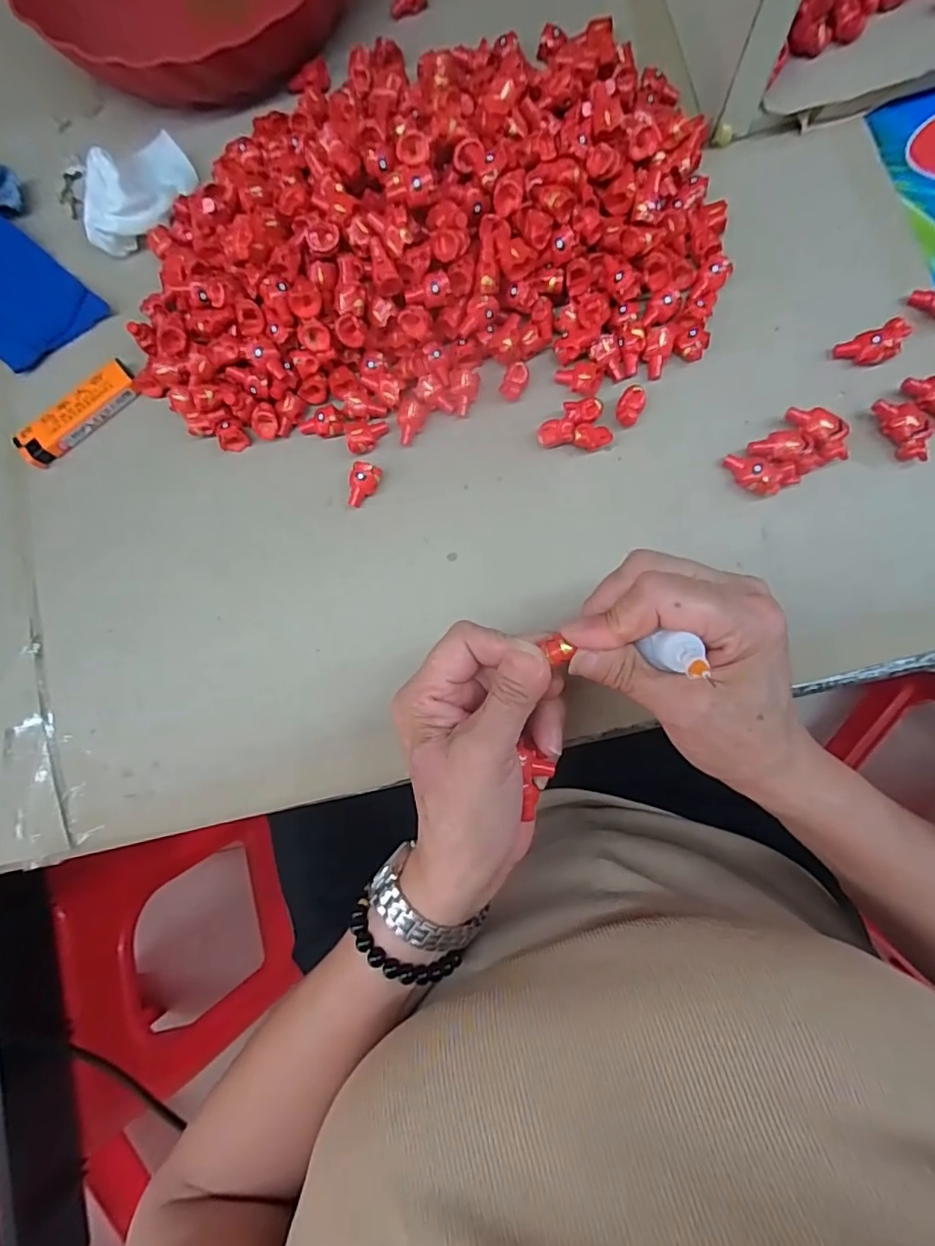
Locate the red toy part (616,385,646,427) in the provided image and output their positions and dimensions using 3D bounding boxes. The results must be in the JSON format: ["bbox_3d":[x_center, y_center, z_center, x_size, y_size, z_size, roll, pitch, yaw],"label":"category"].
[{"bbox_3d":[0.091,-0.121,0.306,0.013,0.012,0.019,22,86,8],"label":"red toy part"}]

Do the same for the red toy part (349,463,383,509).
[{"bbox_3d":[-0.061,-0.079,0.318,0.015,0.012,0.025,19,85,8],"label":"red toy part"}]

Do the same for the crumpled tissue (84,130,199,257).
[{"bbox_3d":[-0.209,-0.275,0.344,0.042,0.036,0.085,24,86,8],"label":"crumpled tissue"}]

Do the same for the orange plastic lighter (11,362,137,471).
[{"bbox_3d":[-0.238,-0.128,0.335,0.079,0.016,0.019,-41,81,0],"label":"orange plastic lighter"}]

